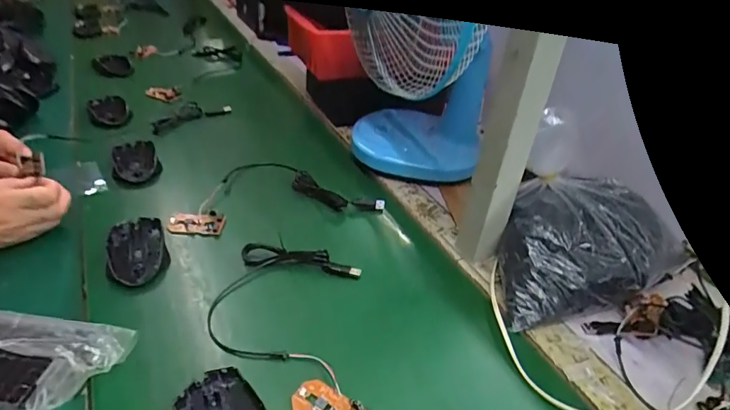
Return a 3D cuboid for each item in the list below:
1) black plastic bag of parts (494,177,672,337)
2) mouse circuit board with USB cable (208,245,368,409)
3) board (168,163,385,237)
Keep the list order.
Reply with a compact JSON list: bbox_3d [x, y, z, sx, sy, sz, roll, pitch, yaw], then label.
[{"bbox_3d":[0.248,0.041,0.540,0.220,0.083,0.169,-6,37,-17],"label":"black plastic bag of parts"},{"bbox_3d":[-0.081,0.123,0.456,0.156,0.012,0.228,1,35,-5],"label":"mouse circuit board with USB cable"},{"bbox_3d":[-0.128,-0.024,0.640,0.278,0.024,0.139,-8,37,-17],"label":"board"}]

